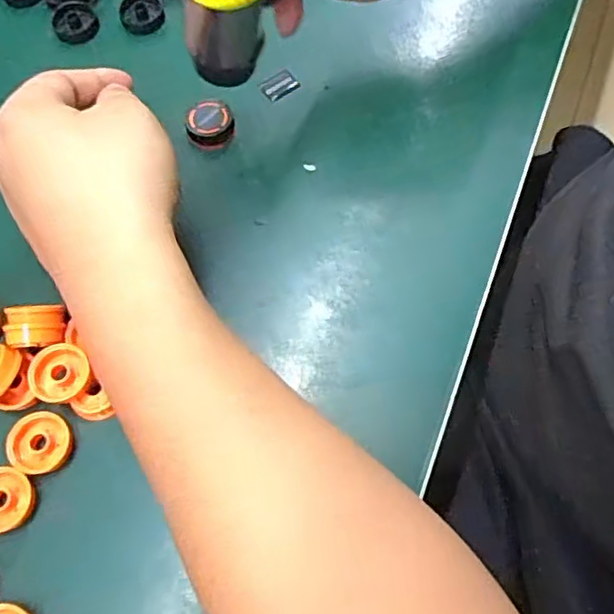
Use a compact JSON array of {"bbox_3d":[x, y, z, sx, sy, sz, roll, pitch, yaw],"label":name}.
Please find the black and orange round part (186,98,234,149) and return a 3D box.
[{"bbox_3d":[-0.051,-0.096,0.335,0.025,0.013,0.023,-1,67,3],"label":"black and orange round part"}]

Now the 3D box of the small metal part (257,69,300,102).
[{"bbox_3d":[-0.016,-0.124,0.354,0.021,0.004,0.016,-35,70,-11],"label":"small metal part"}]

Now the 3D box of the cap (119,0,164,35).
[{"bbox_3d":[-0.096,-0.171,0.369,0.024,0.005,0.025,-1,67,3],"label":"cap"}]

